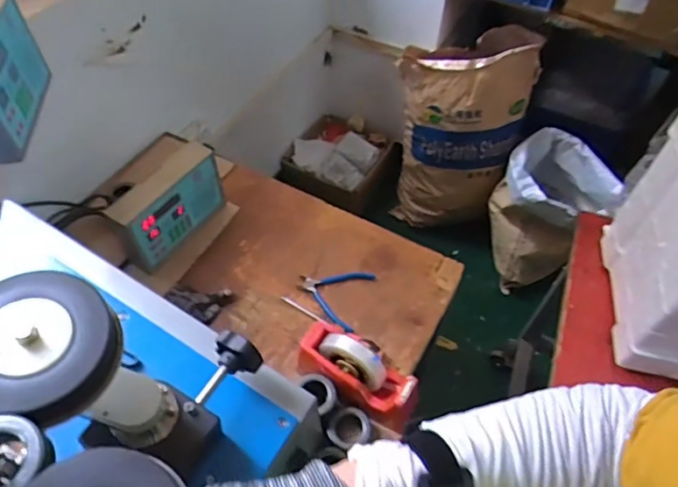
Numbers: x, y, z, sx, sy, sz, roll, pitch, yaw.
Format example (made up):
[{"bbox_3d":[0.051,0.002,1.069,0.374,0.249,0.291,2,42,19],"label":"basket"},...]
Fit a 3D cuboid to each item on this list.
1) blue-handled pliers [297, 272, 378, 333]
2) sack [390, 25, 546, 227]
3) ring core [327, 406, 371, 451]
[{"bbox_3d":[-0.016,0.097,1.009,0.136,0.016,0.138,18,54,11],"label":"blue-handled pliers"},{"bbox_3d":[0.395,-0.361,1.752,0.382,0.658,0.278,24,56,15],"label":"sack"},{"bbox_3d":[0.015,0.296,0.832,0.067,0.027,0.058,-10,54,-10],"label":"ring core"}]

